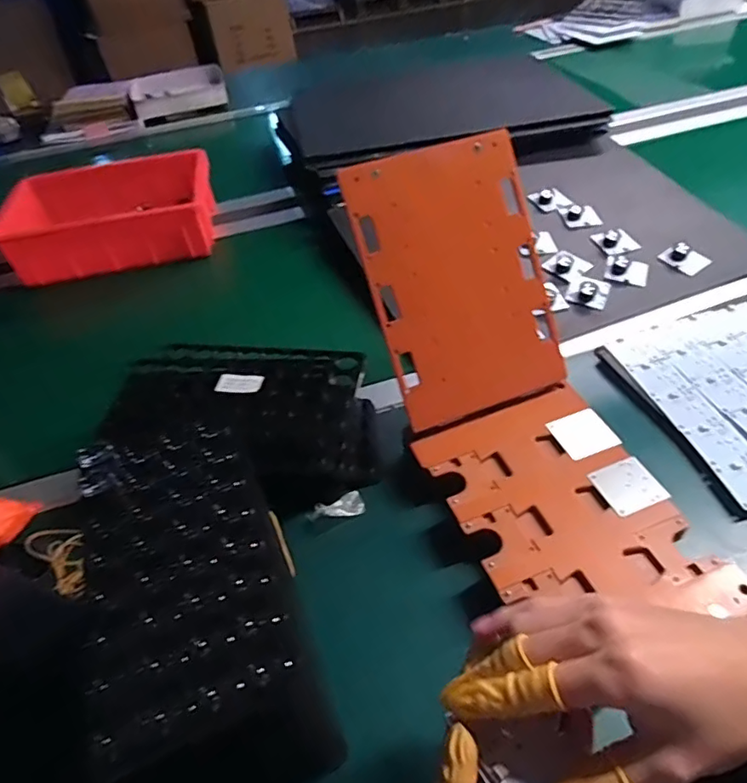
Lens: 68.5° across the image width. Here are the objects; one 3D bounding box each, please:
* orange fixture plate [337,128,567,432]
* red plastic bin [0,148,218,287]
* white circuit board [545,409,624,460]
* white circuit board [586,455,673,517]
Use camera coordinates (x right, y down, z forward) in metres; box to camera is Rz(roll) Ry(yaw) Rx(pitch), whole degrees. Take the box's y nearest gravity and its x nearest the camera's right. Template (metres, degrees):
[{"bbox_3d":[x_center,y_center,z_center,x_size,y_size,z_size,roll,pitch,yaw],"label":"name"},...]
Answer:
[{"bbox_3d":[0.079,-0.100,0.499,0.160,0.234,0.008,-19,9,-10],"label":"orange fixture plate"},{"bbox_3d":[-0.408,-0.273,0.865,0.311,0.084,0.230,-12,46,-5],"label":"red plastic bin"},{"bbox_3d":[0.191,0.038,0.501,0.047,0.004,0.048,-20,47,-6],"label":"white circuit board"},{"bbox_3d":[0.211,0.078,0.455,0.047,0.004,0.046,-20,45,-7],"label":"white circuit board"}]

